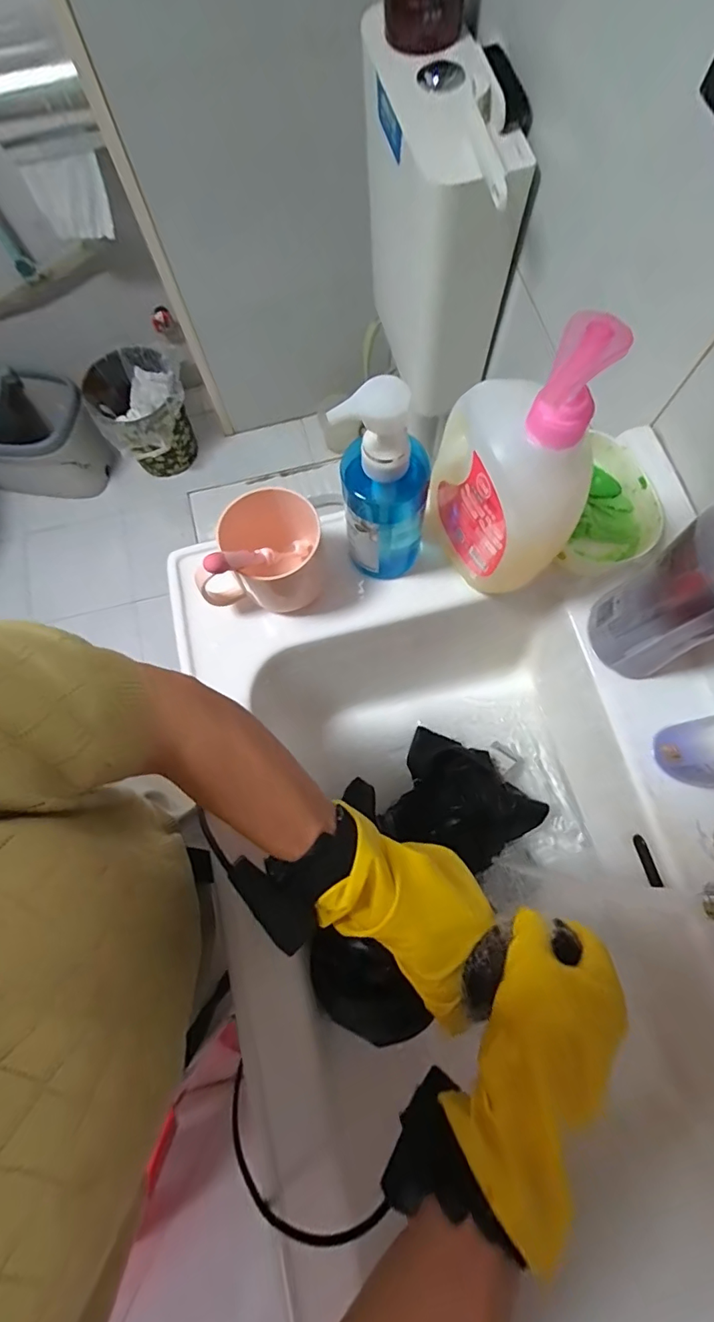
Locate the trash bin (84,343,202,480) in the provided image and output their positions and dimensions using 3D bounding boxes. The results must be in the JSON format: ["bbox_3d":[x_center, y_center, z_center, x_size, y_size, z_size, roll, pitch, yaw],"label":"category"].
[{"bbox_3d":[-0.655,-0.764,1.516,0.259,0.282,0.314,-28,75,-6],"label":"trash bin"}]

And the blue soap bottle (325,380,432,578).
[{"bbox_3d":[0.022,-0.128,0.391,0.068,0.195,0.046,6,75,4],"label":"blue soap bottle"}]

